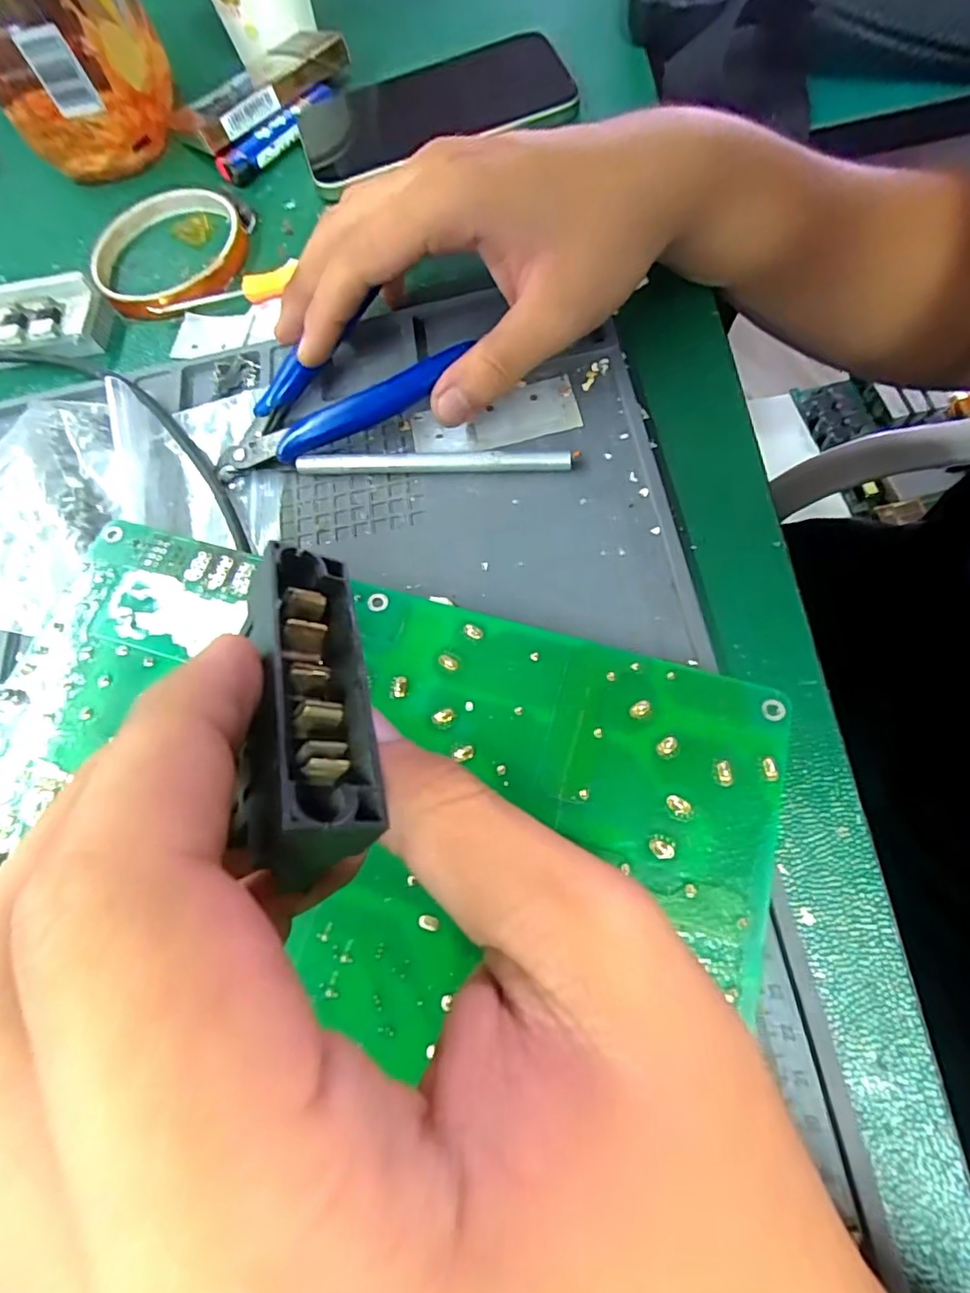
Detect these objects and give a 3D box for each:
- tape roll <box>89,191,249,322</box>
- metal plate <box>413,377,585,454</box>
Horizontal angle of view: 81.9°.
[{"bbox_3d":[-0.168,-0.211,0.296,0.080,0.017,0.089,-34,69,-5],"label":"tape roll"},{"bbox_3d":[0.003,-0.094,0.234,0.068,0.004,0.027,-13,70,4],"label":"metal plate"}]

